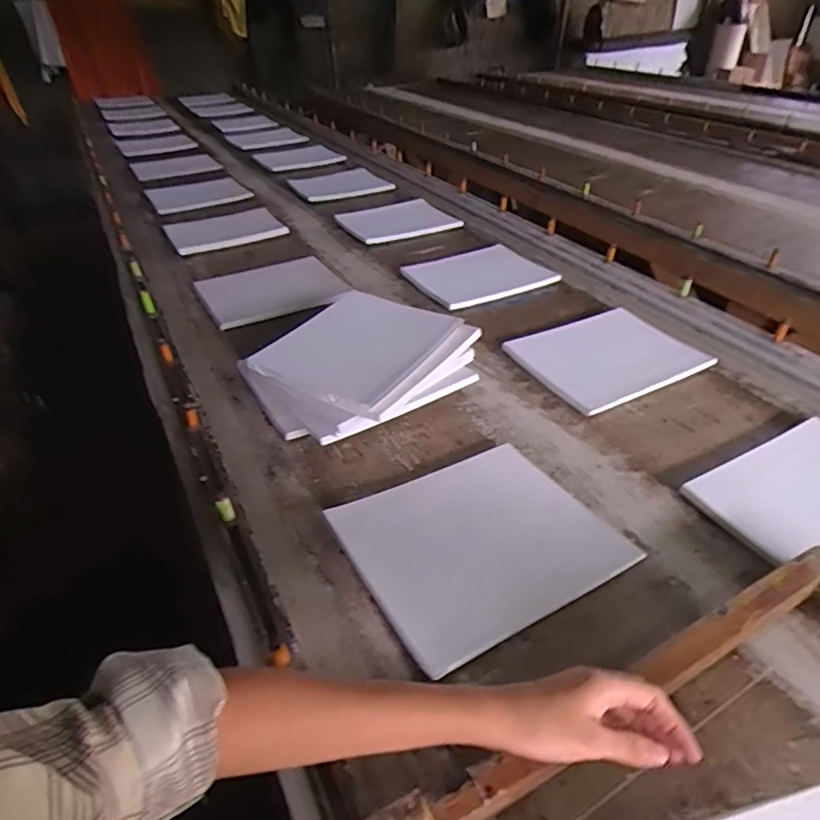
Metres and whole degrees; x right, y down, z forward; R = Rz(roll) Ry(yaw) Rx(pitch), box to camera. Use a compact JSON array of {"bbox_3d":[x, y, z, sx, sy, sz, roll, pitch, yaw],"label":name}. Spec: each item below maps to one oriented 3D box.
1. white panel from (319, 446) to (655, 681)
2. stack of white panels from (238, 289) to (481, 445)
[{"bbox_3d":[0.081,0.145,0.632,0.274,0.011,0.224,-20,45,-24],"label":"white panel"},{"bbox_3d":[-0.068,-0.067,0.854,0.245,0.088,0.316,29,47,34],"label":"stack of white panels"}]

